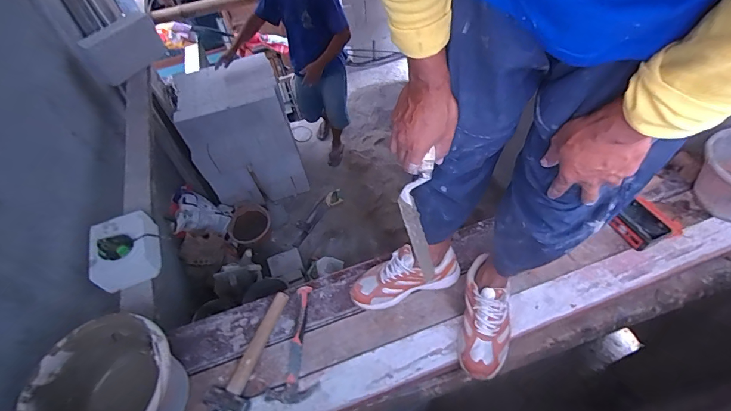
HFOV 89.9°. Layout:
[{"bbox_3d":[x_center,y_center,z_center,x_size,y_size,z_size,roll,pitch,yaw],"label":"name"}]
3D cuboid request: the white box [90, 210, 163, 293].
[{"bbox_3d":[-0.727,0.124,1.118,0.181,0.111,0.213,-20,55,-10],"label":"white box"}]

